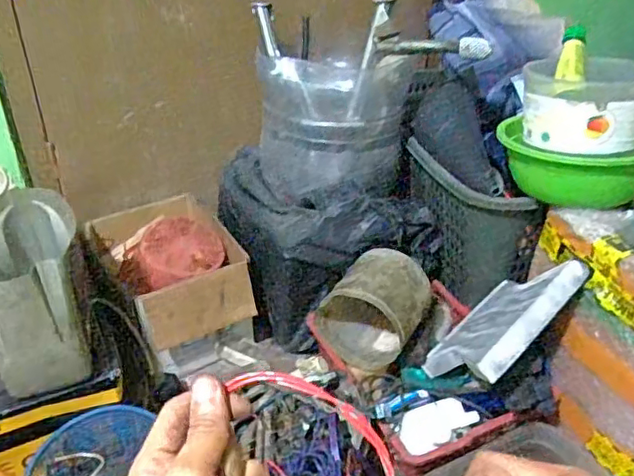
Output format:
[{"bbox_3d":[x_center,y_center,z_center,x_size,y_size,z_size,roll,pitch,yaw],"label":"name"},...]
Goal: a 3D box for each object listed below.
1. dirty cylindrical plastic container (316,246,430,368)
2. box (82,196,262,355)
[{"bbox_3d":[0.088,0.113,0.956,0.160,0.162,0.120,15,36,22],"label":"dirty cylindrical plastic container"},{"bbox_3d":[-0.256,0.049,1.061,0.215,0.113,0.289,-17,37,-25],"label":"box"}]

